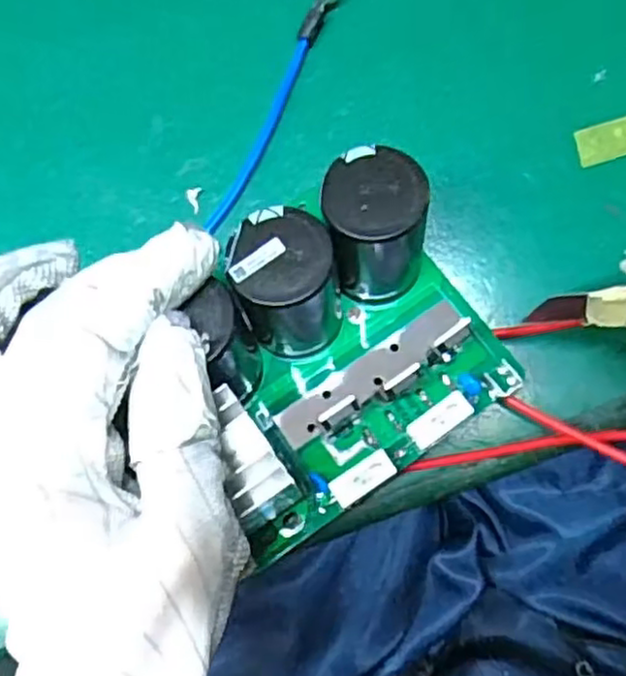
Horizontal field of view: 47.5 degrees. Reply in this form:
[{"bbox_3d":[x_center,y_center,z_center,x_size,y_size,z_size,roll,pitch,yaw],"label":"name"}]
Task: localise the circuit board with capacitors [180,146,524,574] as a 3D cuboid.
[{"bbox_3d":[0.005,0.004,0.238,0.106,0.058,0.093,-34,91,1],"label":"circuit board with capacitors"}]

